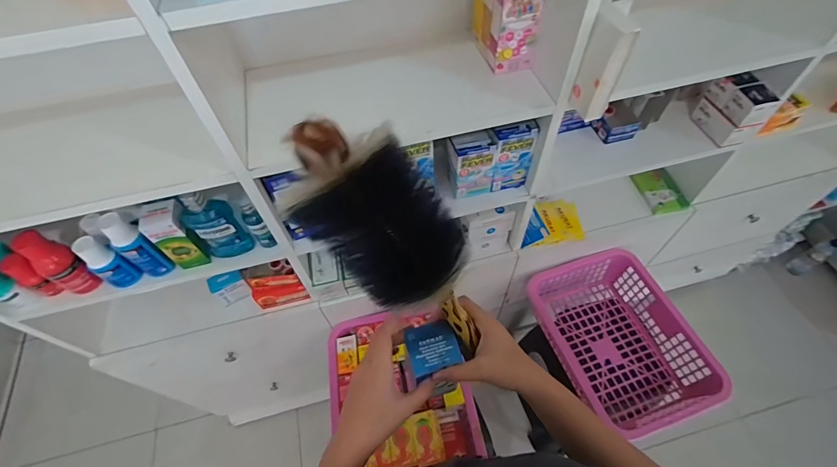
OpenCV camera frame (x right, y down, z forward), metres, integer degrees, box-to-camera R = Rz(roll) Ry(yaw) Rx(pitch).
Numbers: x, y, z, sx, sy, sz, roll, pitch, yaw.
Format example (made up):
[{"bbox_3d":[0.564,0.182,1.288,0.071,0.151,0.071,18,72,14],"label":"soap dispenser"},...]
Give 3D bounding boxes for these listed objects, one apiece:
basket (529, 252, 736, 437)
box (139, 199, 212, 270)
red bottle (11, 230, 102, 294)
[{"bbox_3d":[0.478,0.262,0.984,0.305,0.167,0.409,-17,56,-9],"label":"basket"},{"bbox_3d":[-0.409,0.004,0.674,0.061,0.125,0.050,-16,56,-8],"label":"box"},{"bbox_3d":[-0.592,0.052,0.649,0.062,0.124,0.051,23,59,17],"label":"red bottle"}]

